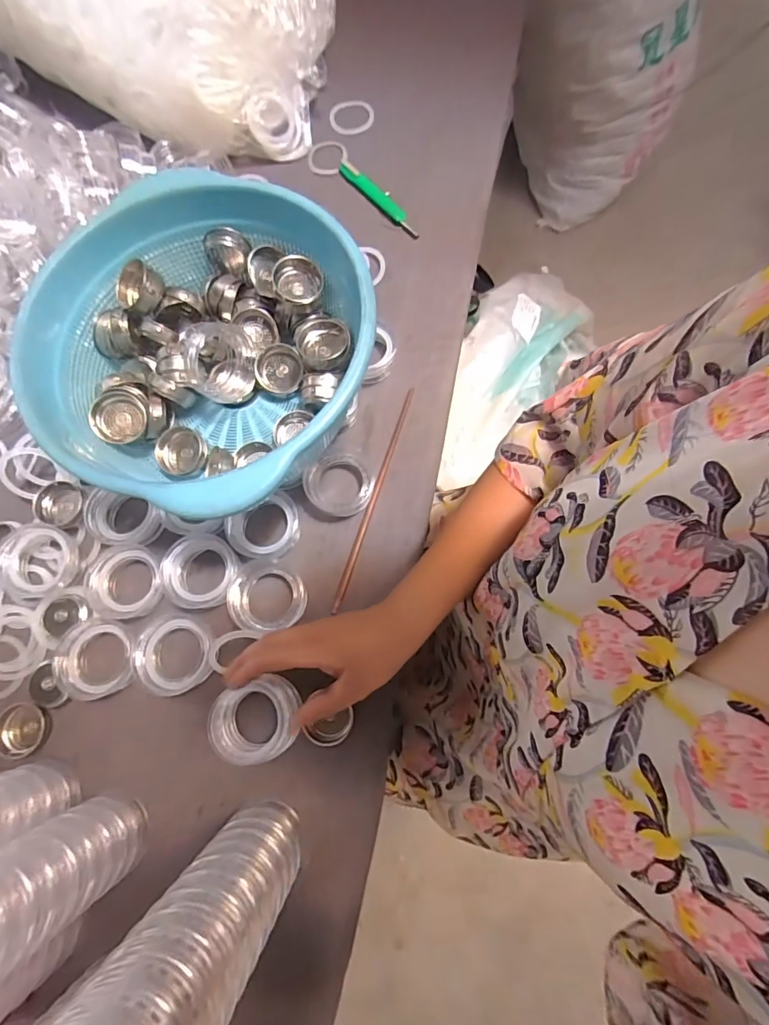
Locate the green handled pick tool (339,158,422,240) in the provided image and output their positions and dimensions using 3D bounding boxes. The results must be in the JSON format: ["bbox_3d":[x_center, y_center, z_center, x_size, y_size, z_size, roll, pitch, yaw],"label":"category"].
[{"bbox_3d":[-0.007,-0.387,0.577,0.022,0.010,0.149,-37,76,-8],"label":"green handled pick tool"}]

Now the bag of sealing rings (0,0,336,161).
[{"bbox_3d":[-0.318,-0.623,0.575,0.486,0.167,0.235,17,76,7],"label":"bag of sealing rings"}]

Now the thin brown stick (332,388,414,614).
[{"bbox_3d":[-0.008,-0.020,0.474,0.007,0.006,0.242,17,76,7],"label":"thin brown stick"}]

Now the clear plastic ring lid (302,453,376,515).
[{"bbox_3d":[-0.045,-0.028,0.465,0.064,0.030,0.057,-1,74,2],"label":"clear plastic ring lid"}]

